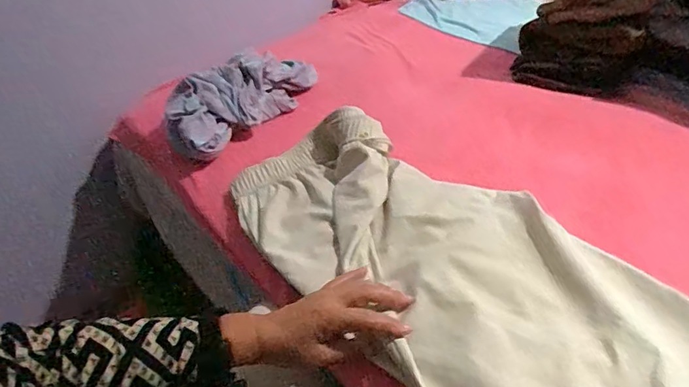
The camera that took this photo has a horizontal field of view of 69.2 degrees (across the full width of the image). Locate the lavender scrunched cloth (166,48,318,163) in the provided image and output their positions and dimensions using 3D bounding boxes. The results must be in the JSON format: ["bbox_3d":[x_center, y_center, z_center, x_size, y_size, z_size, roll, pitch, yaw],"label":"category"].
[{"bbox_3d":[-0.181,-0.189,0.920,0.125,0.107,0.339,15,39,28],"label":"lavender scrunched cloth"}]

